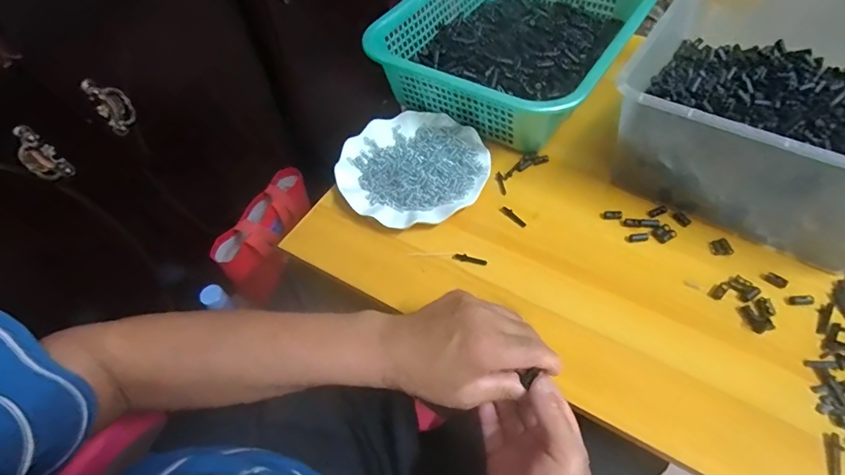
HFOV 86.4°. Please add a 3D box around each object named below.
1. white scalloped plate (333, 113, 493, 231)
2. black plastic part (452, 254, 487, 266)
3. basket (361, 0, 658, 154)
[{"bbox_3d":[-0.014,-0.087,0.557,0.176,0.022,0.172,-2,55,2],"label":"white scalloped plate"},{"bbox_3d":[0.051,0.023,0.491,0.037,0.004,0.008,10,56,11],"label":"black plastic part"},{"bbox_3d":[0.142,-0.302,0.640,0.288,0.078,0.381,28,61,21],"label":"basket"}]

